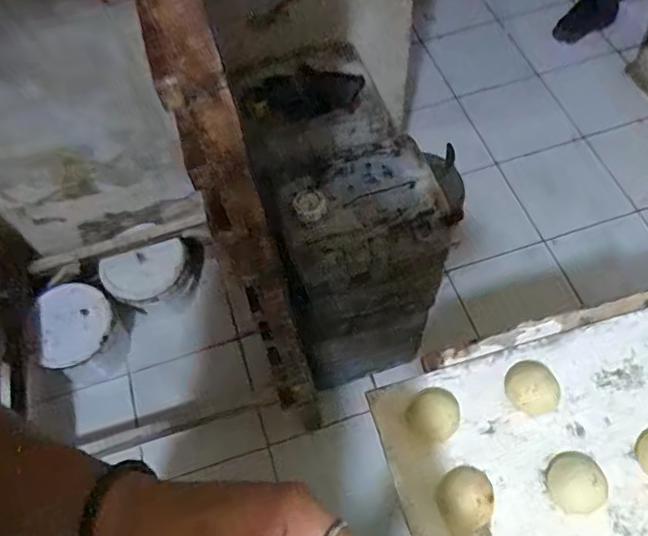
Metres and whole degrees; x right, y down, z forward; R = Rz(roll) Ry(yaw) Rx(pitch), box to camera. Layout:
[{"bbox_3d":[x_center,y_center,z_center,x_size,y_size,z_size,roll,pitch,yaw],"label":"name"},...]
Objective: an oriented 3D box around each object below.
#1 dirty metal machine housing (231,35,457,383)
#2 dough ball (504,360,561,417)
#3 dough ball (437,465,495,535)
[{"bbox_3d":[0.040,-0.114,1.146,0.297,0.366,0.534,-15,62,-5],"label":"dirty metal machine housing"},{"bbox_3d":[0.219,0.123,0.598,0.052,0.034,0.057,-2,61,3],"label":"dough ball"},{"bbox_3d":[0.137,0.223,0.551,0.050,0.034,0.062,34,69,19],"label":"dough ball"}]

